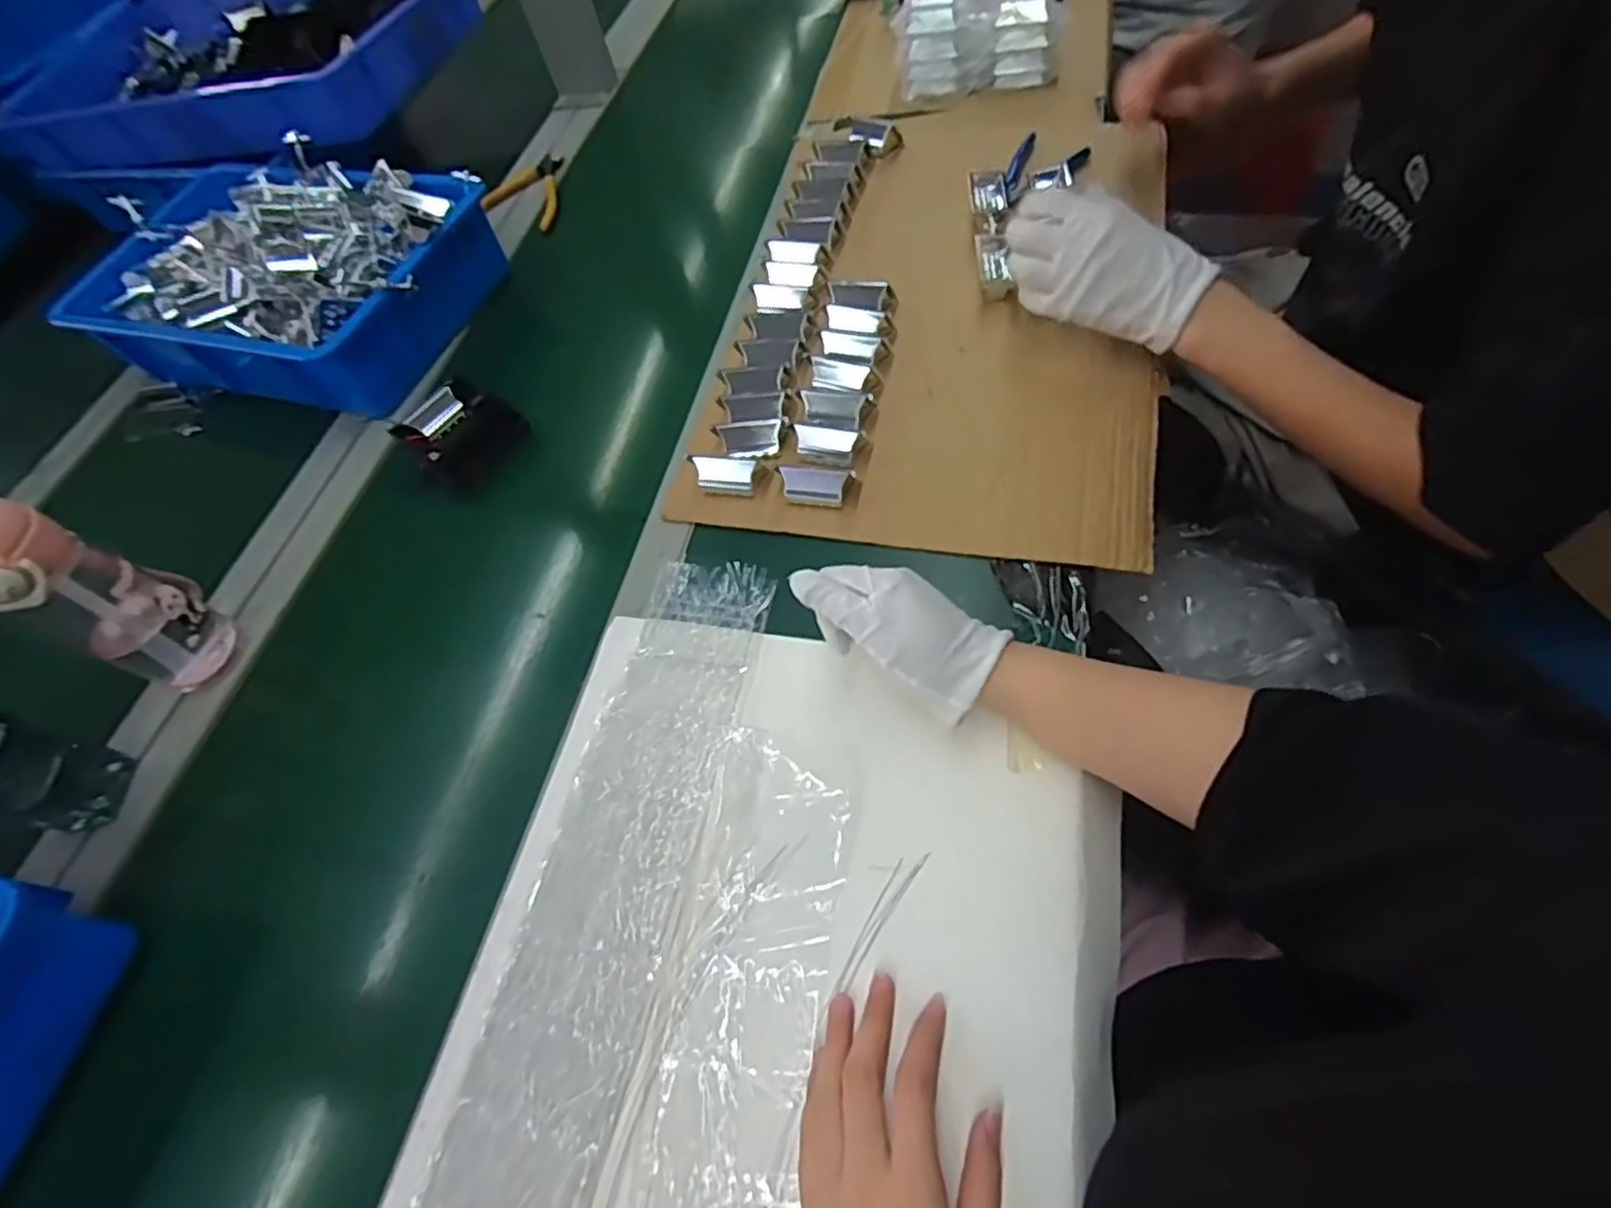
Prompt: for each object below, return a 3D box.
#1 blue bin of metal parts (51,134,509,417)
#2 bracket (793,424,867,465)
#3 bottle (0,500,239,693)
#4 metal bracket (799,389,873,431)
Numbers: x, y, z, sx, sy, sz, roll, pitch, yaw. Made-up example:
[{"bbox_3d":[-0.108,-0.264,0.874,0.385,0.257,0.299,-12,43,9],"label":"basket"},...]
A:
[{"bbox_3d":[-0.590,-0.376,0.790,0.456,0.116,0.278,11,63,16],"label":"blue bin of metal parts"},{"bbox_3d":[0.018,-0.125,0.551,0.053,0.015,0.029,7,63,8],"label":"bracket"},{"bbox_3d":[-0.496,-0.007,0.487,0.064,0.198,0.073,18,67,19],"label":"bottle"},{"bbox_3d":[0.023,-0.162,0.568,0.058,0.019,0.033,11,64,10],"label":"metal bracket"}]

